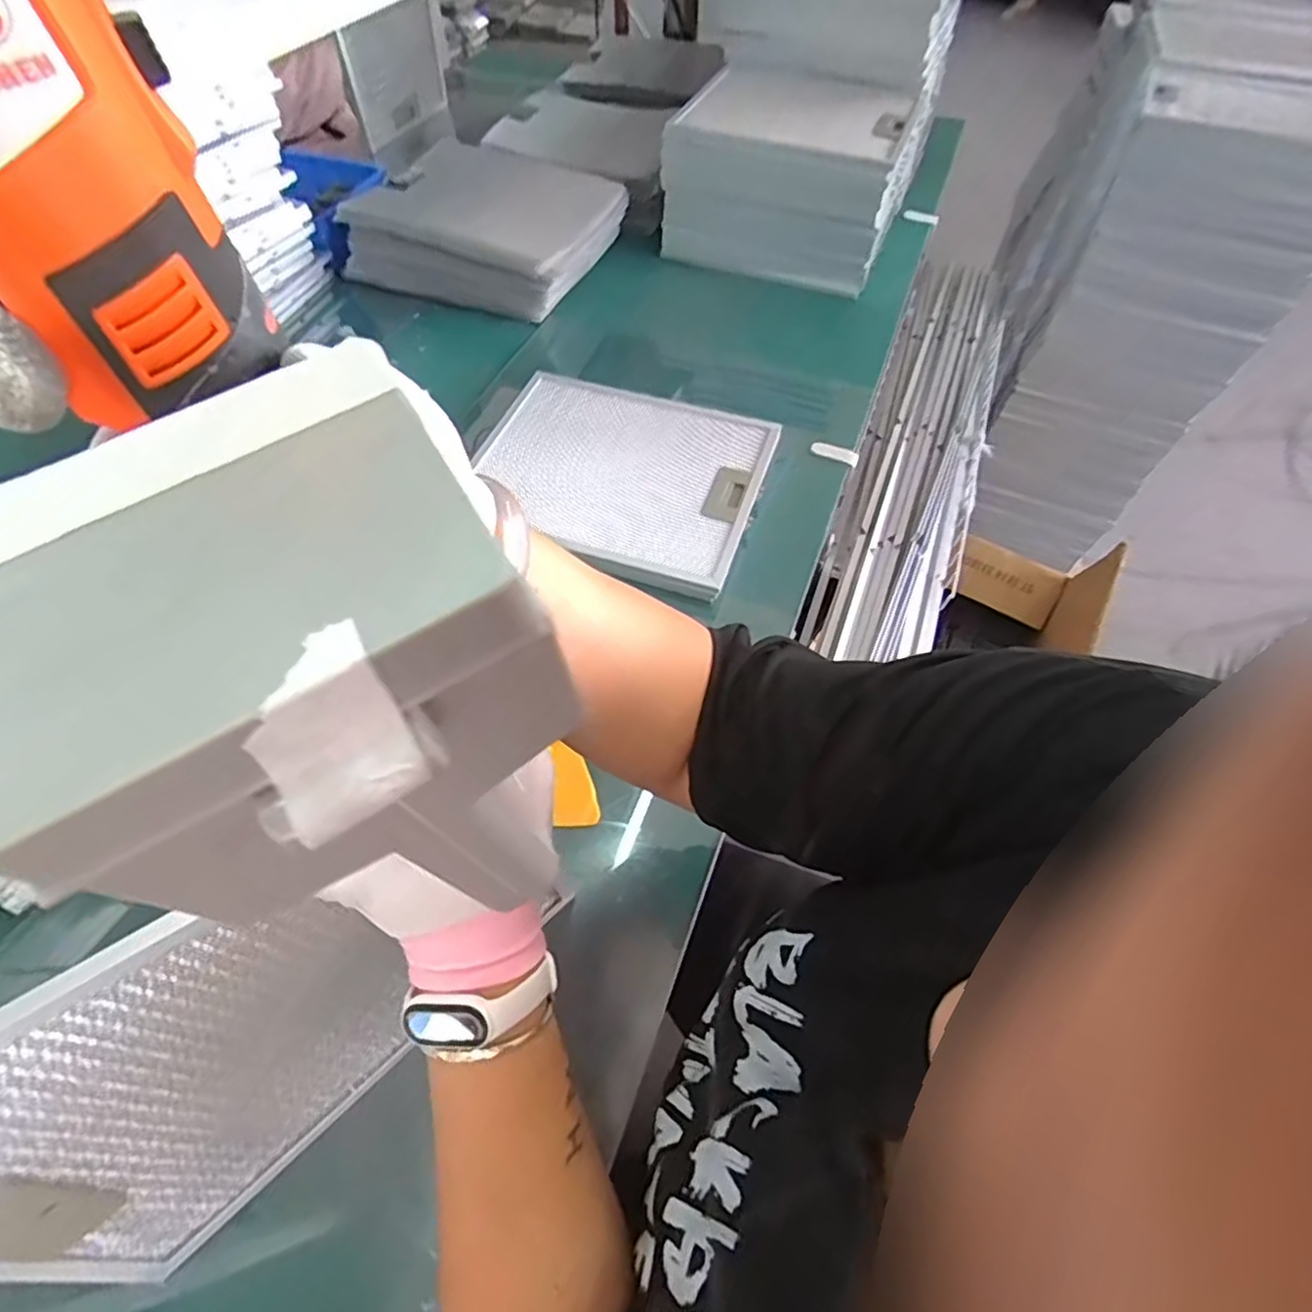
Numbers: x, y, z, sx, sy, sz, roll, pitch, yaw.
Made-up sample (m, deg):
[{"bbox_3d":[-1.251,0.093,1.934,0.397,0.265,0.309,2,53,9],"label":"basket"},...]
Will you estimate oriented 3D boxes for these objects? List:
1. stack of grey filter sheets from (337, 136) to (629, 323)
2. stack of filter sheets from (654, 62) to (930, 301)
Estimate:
[{"bbox_3d":[-0.265,-0.668,1.040,0.379,0.106,0.261,15,58,9],"label":"stack of grey filter sheets"},{"bbox_3d":[0.216,-0.762,1.065,0.337,0.218,0.294,22,59,14],"label":"stack of filter sheets"}]

